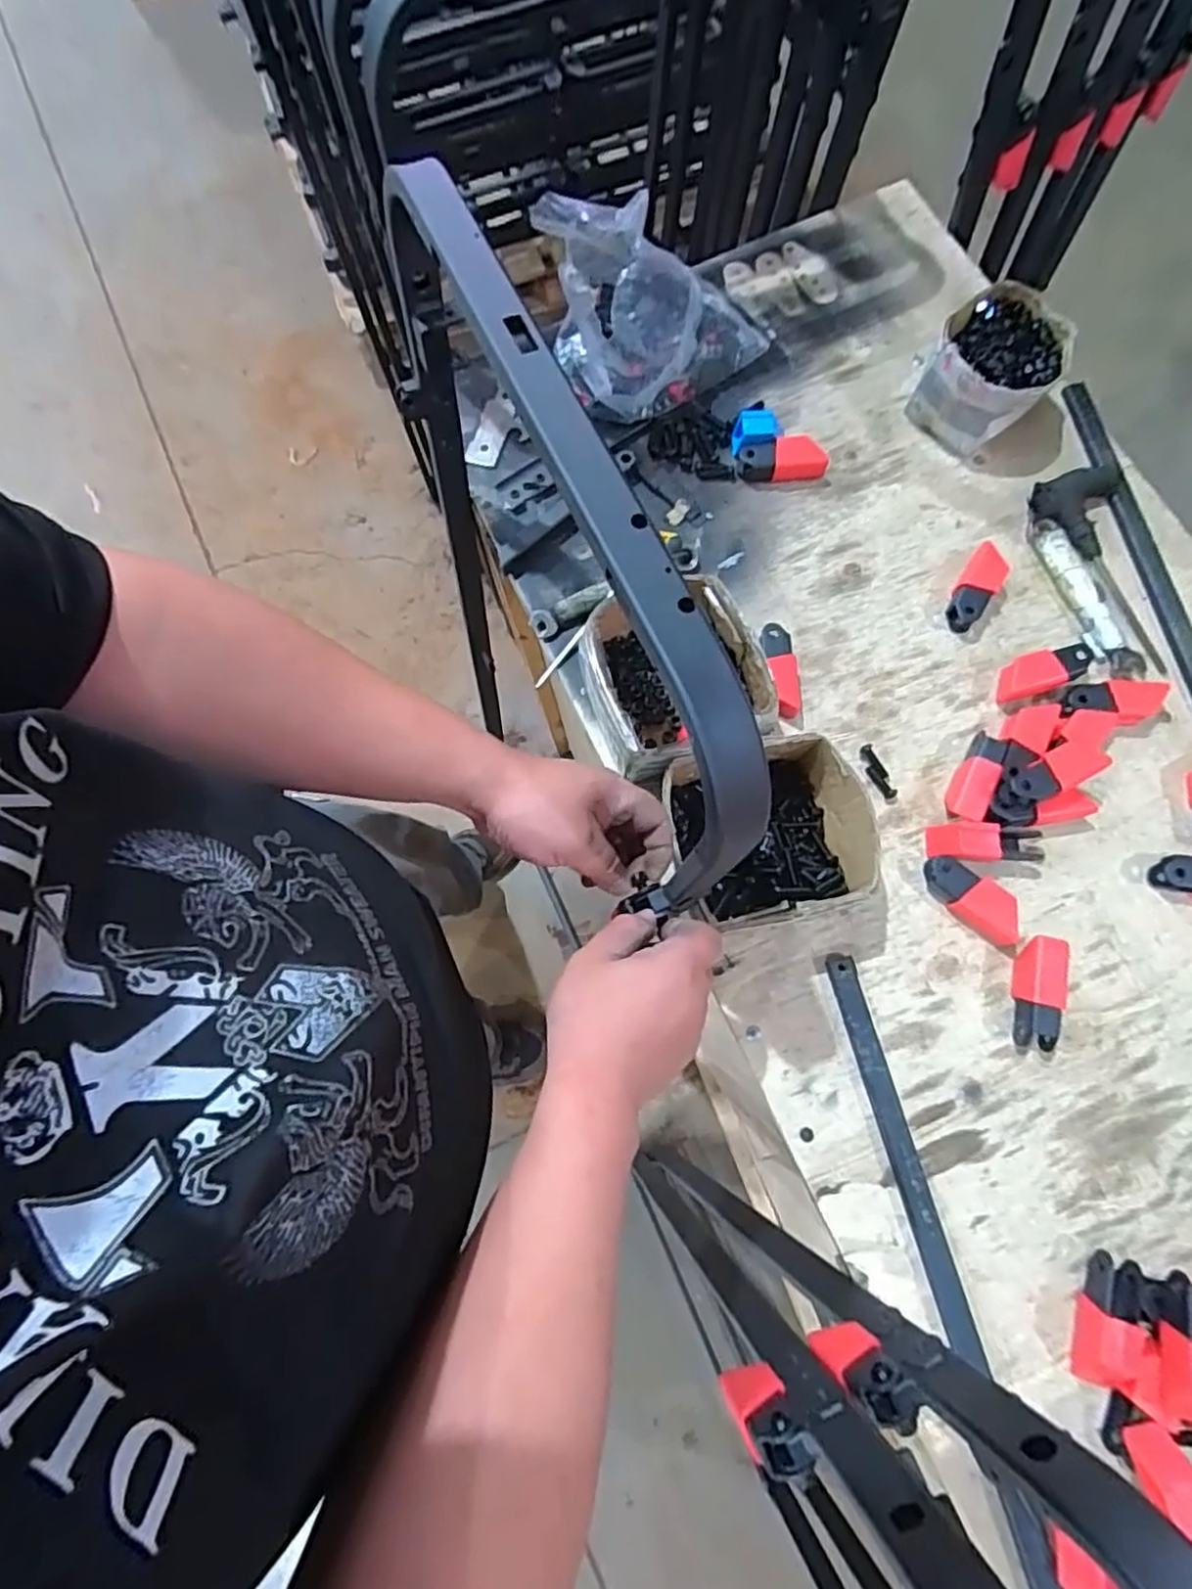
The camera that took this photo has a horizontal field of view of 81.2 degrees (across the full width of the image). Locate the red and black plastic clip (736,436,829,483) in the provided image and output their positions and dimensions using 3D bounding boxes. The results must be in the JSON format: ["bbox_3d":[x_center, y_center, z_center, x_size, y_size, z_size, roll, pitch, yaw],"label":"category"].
[{"bbox_3d":[0.186,-0.333,0.696,0.083,0.029,0.034,-4,74,0],"label":"red and black plastic clip"}]

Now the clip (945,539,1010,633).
[{"bbox_3d":[0.358,-0.194,0.652,0.034,0.027,0.082,32,77,9],"label":"clip"}]

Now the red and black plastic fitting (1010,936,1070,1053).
[{"bbox_3d":[0.351,0.158,0.555,0.027,0.034,0.083,14,75,5],"label":"red and black plastic fitting"}]

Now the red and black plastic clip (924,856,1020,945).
[{"bbox_3d":[0.314,0.087,0.578,0.088,0.026,0.034,34,78,10],"label":"red and black plastic clip"}]

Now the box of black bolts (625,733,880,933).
[{"bbox_3d":[0.134,0.038,0.567,0.161,0.083,0.140,-9,74,-2],"label":"box of black bolts"}]

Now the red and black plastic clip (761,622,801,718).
[{"bbox_3d":[0.168,-0.113,0.633,0.032,0.038,0.086,-5,74,0],"label":"red and black plastic clip"}]

